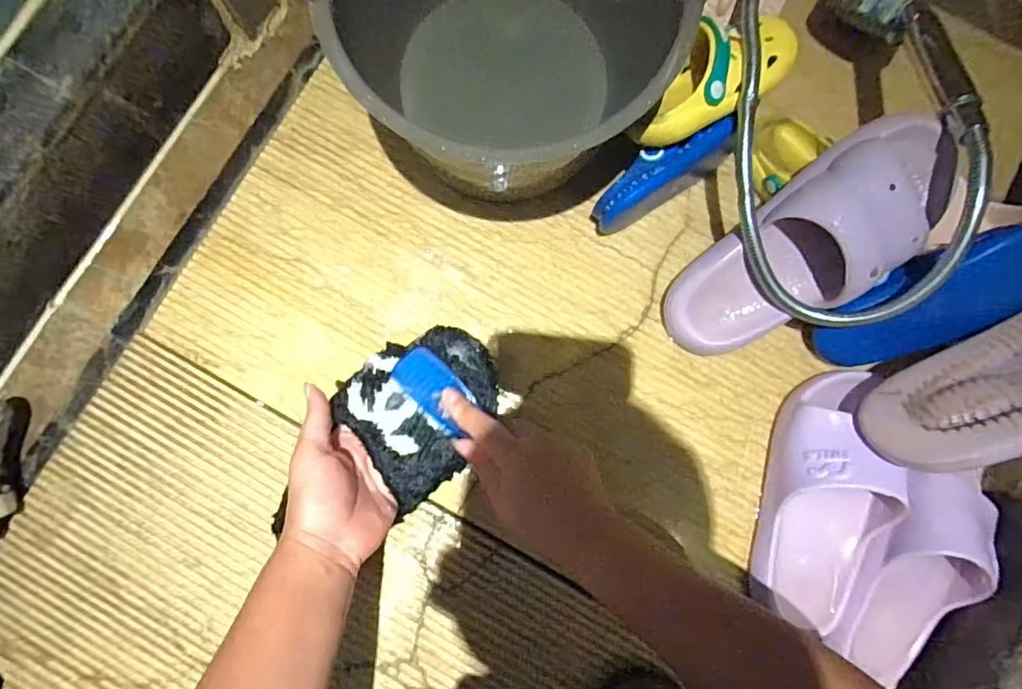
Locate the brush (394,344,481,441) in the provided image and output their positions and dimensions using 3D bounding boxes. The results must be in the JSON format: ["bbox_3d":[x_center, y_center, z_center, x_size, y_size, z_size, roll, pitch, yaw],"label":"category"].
[{"bbox_3d":[-0.063,0.038,0.428,0.073,0.021,0.039,42,83,5],"label":"brush"}]

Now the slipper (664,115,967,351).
[{"bbox_3d":[0.255,-0.082,0.443,0.260,0.073,0.105,-40,84,21],"label":"slipper"}]

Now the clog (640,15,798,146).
[{"bbox_3d":[0.174,-0.231,0.450,0.171,0.055,0.077,-36,86,-6],"label":"clog"}]

